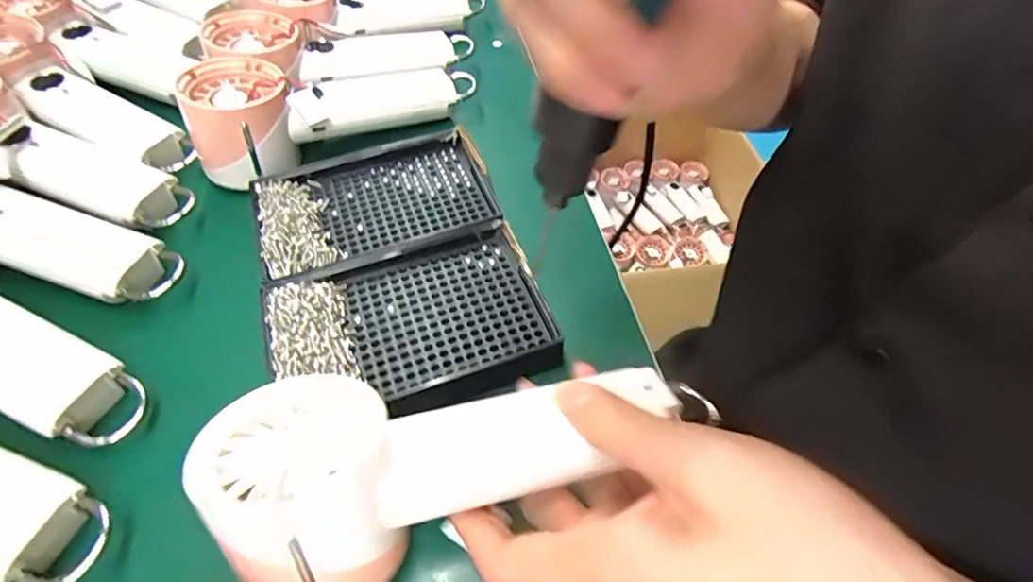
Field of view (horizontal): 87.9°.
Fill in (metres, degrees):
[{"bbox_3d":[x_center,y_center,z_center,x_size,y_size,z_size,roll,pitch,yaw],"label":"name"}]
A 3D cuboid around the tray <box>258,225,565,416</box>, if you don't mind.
[{"bbox_3d":[-0.054,0.016,0.275,0.132,0.022,0.090,-15,53,-11],"label":"tray"}]

